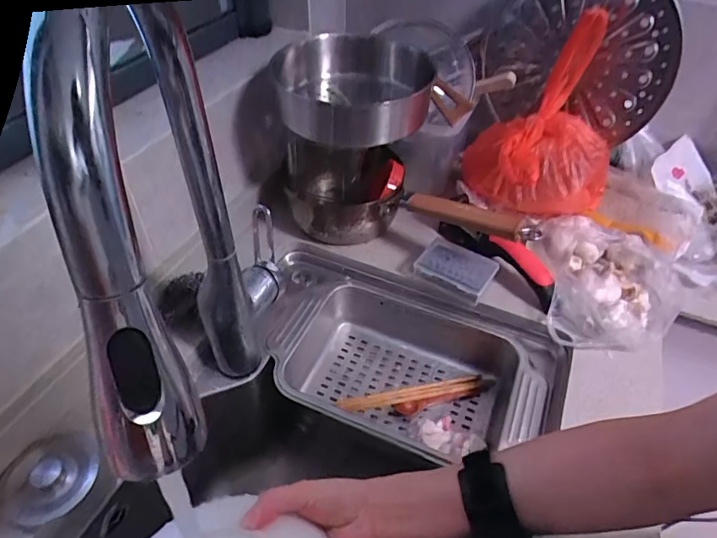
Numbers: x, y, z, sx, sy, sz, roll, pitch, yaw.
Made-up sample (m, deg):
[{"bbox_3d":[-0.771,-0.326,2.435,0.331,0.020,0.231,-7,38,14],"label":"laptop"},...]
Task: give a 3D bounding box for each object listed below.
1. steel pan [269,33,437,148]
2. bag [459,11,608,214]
[{"bbox_3d":[-0.006,-0.236,0.626,0.192,0.090,0.231,11,46,8],"label":"steel pan"},{"bbox_3d":[0.254,-0.190,0.645,0.185,0.235,0.150,-22,50,-22],"label":"bag"}]

